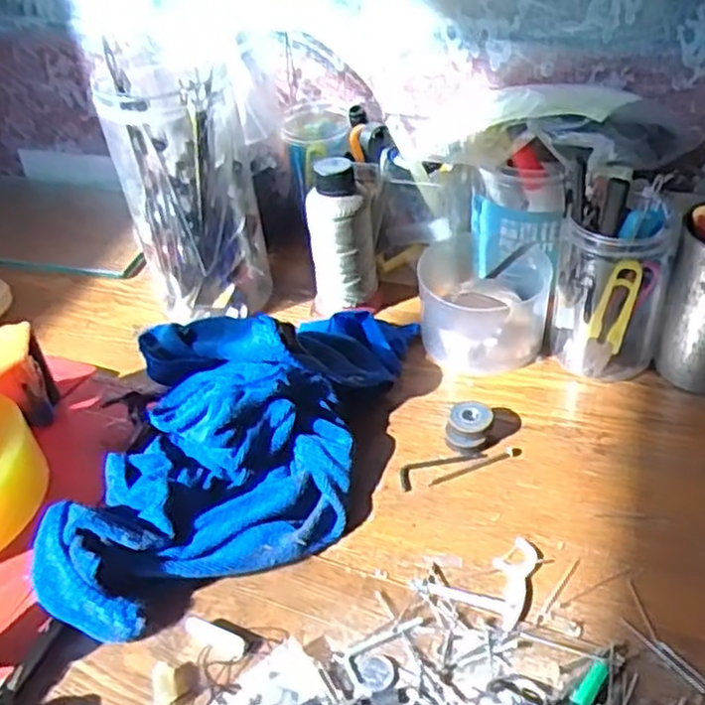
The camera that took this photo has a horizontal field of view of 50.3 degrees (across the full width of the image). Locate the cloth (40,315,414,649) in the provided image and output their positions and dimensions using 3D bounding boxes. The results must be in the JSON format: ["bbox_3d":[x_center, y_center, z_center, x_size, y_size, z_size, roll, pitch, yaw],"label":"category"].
[{"bbox_3d":[-0.068,0.041,0.480,0.151,0.075,0.291,8,38,16],"label":"cloth"}]

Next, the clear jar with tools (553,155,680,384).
[{"bbox_3d":[0.176,-0.054,0.504,0.070,0.151,0.072,-3,36,2],"label":"clear jar with tools"}]

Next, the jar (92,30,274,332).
[{"bbox_3d":[-0.128,-0.138,0.614,0.110,0.195,0.131,-10,37,-7],"label":"jar"}]

